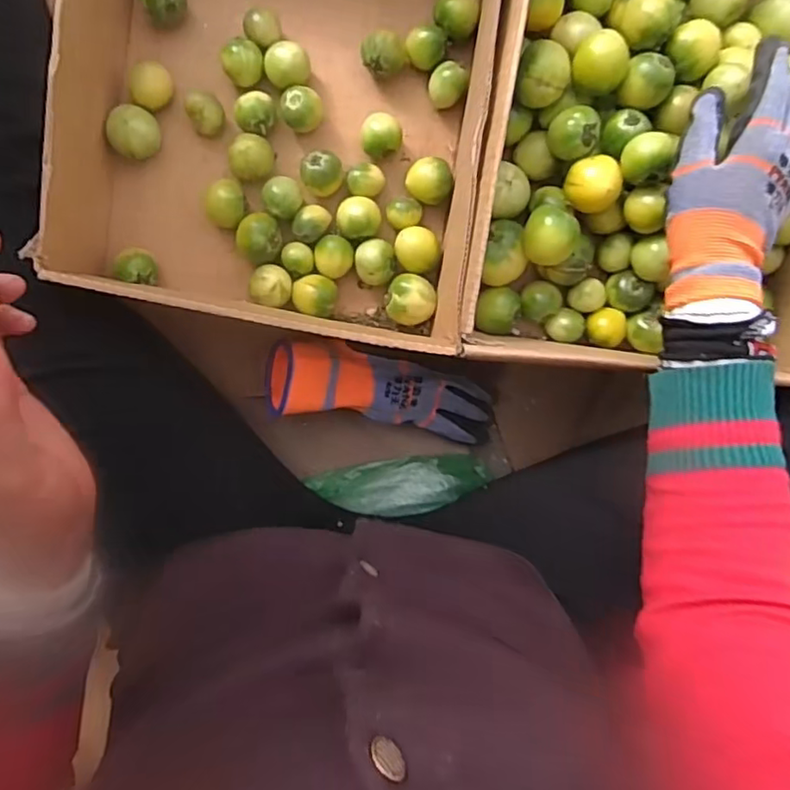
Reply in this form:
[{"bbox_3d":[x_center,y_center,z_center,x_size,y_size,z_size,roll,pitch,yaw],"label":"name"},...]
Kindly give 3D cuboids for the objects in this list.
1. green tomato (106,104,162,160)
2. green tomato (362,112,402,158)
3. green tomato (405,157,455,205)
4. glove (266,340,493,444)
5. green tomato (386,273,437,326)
[{"bbox_3d":[-0.190,-0.192,0.456,0.033,0.030,0.035,0,97,-4],"label":"green tomato"},{"bbox_3d":[-0.010,-0.198,0.475,0.030,0.029,0.027,8,97,-5],"label":"green tomato"},{"bbox_3d":[0.026,-0.165,0.480,0.035,0.029,0.034,0,97,-4],"label":"green tomato"},{"bbox_3d":[-0.009,-0.003,0.519,0.188,0.034,0.060,12,96,-21],"label":"glove"},{"bbox_3d":[0.013,-0.076,0.496,0.038,0.031,0.038,6,97,-5],"label":"green tomato"}]

